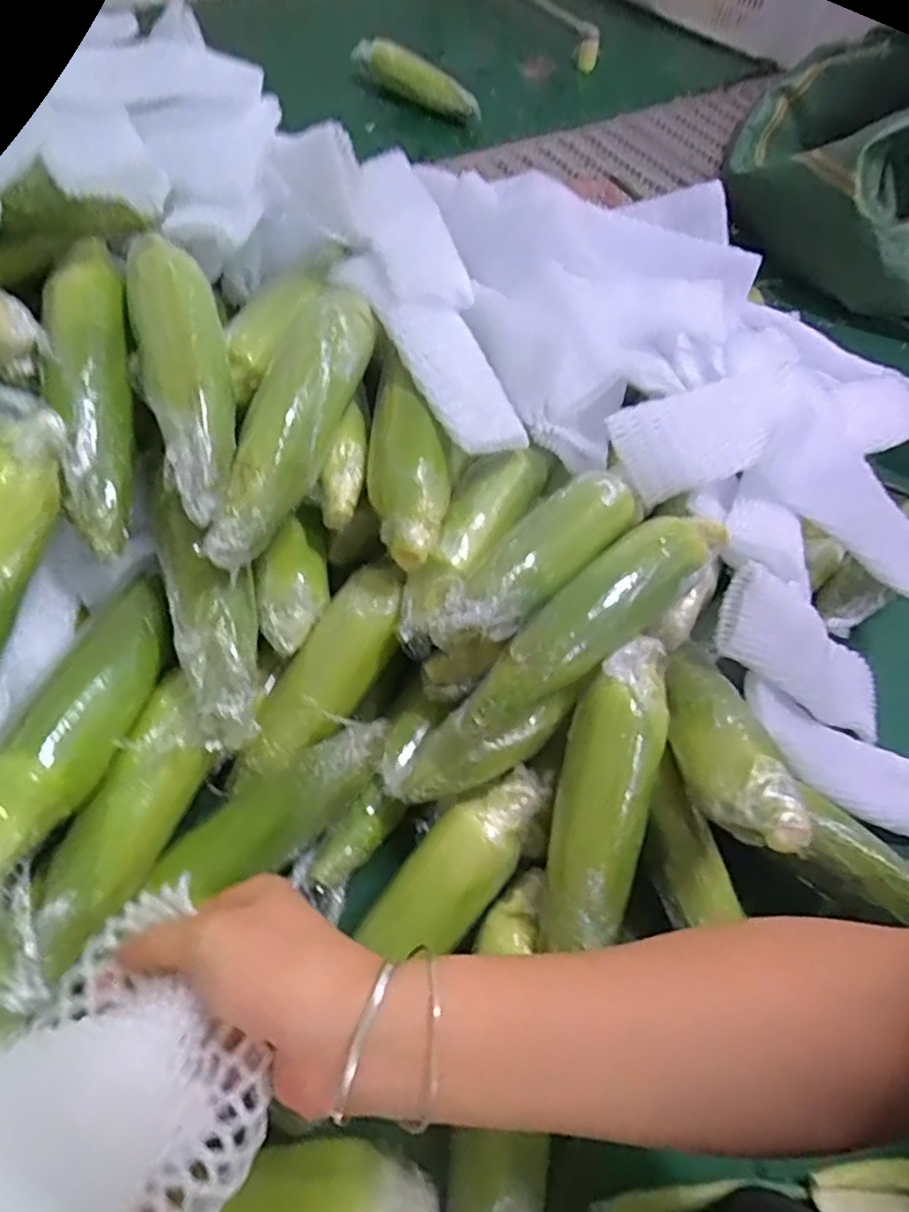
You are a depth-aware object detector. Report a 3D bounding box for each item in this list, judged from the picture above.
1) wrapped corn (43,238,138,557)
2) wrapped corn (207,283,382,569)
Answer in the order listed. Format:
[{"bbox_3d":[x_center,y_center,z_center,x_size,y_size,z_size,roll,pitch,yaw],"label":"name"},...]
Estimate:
[{"bbox_3d":[-0.238,-0.152,0.434,0.047,0.041,0.238,-8,77,-10],"label":"wrapped corn"},{"bbox_3d":[-0.103,-0.127,0.446,0.058,0.047,0.228,11,58,2],"label":"wrapped corn"}]

